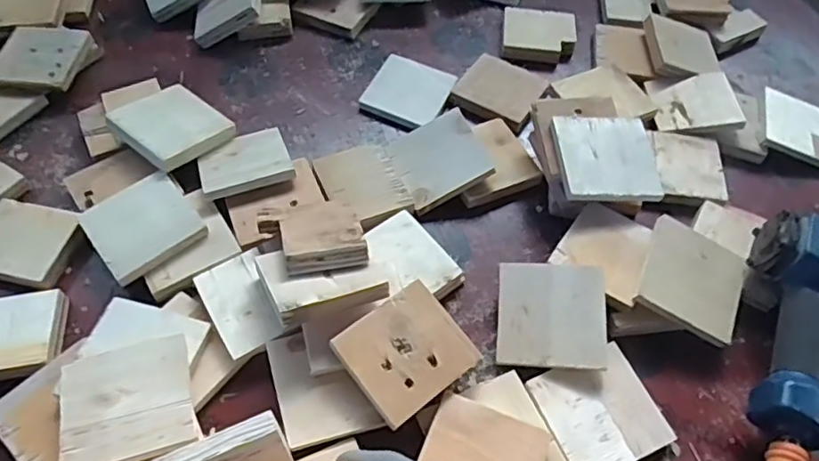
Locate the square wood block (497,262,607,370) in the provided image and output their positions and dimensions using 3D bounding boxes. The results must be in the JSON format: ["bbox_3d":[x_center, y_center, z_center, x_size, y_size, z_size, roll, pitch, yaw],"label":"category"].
[{"bbox_3d":[0.121,0.071,0.522,0.089,0.007,0.090,-2,70,17],"label":"square wood block"}]

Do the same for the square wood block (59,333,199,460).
[{"bbox_3d":[-0.209,0.129,0.453,0.091,0.010,0.085,-12,62,-21],"label":"square wood block"}]

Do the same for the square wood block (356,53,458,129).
[{"bbox_3d":[-0.002,-0.160,0.702,0.089,0.014,0.088,24,55,13],"label":"square wood block"}]

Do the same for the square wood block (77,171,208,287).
[{"bbox_3d":[-0.247,-0.006,0.565,0.087,0.011,0.095,-32,62,-25],"label":"square wood block"}]

